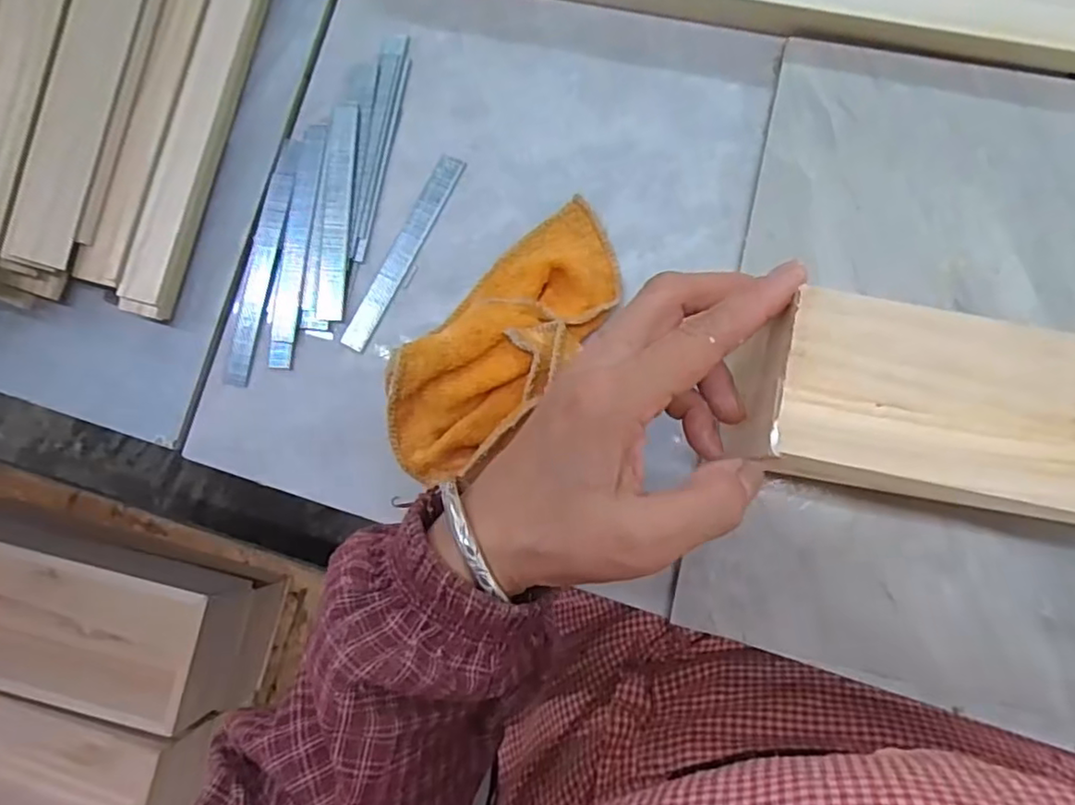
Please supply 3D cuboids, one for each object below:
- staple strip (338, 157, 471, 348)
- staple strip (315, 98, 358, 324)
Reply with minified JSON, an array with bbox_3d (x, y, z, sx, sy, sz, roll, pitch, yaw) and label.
[{"bbox_3d":[-0.072,-0.080,0.336,0.014,0.004,0.114,28,88,7],"label":"staple strip"},{"bbox_3d":[-0.107,-0.103,0.339,0.016,0.005,0.118,3,85,5],"label":"staple strip"}]

